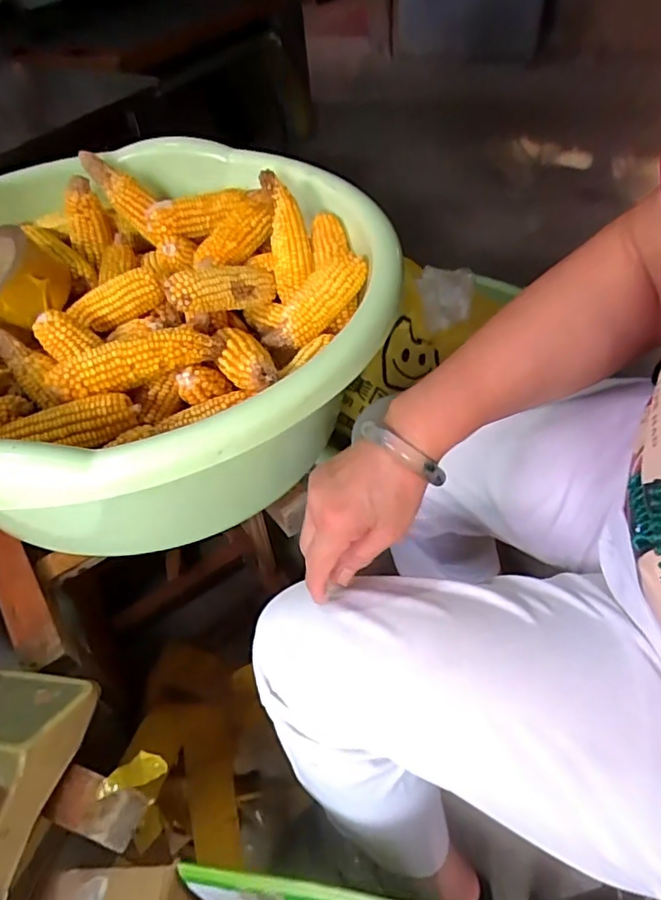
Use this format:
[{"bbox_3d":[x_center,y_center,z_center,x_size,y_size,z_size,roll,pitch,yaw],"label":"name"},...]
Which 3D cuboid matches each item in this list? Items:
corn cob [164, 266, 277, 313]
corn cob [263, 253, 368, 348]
[{"bbox_3d":[-0.119,-0.178,0.613,0.130,0.046,0.045,-18,45,-41],"label":"corn cob"},{"bbox_3d":[-0.014,-0.147,0.567,0.125,0.035,0.035,-47,56,-4],"label":"corn cob"}]

